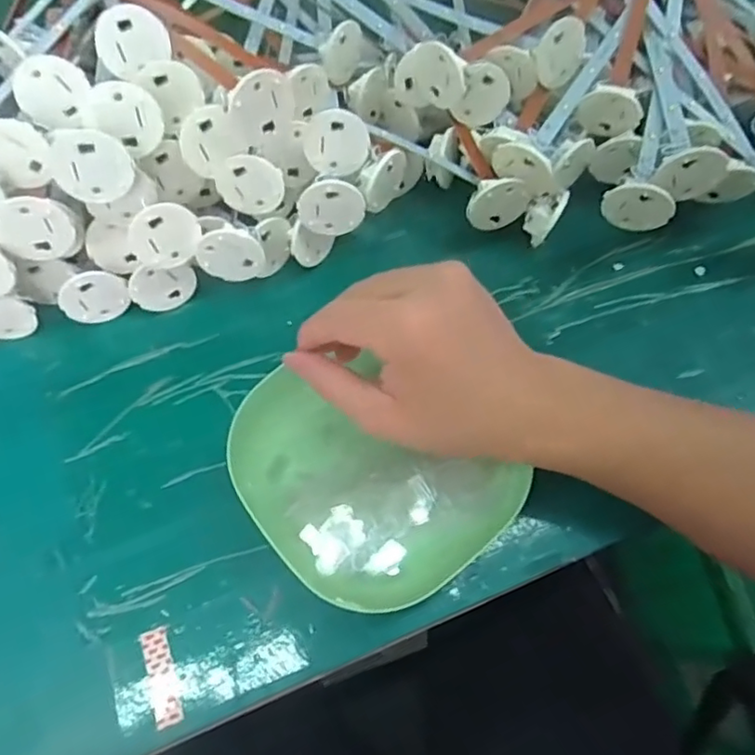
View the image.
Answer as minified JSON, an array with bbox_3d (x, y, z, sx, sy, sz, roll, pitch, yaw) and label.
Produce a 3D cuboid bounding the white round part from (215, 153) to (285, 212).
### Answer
[{"bbox_3d":[-0.074,-0.112,0.350,0.038,0.036,0.004,-1,48,2],"label":"white round part"}]

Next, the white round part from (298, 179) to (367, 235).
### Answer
[{"bbox_3d":[-0.027,-0.099,0.350,0.038,0.031,0.011,-10,65,-4],"label":"white round part"}]

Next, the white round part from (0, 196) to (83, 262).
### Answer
[{"bbox_3d":[-0.181,-0.079,0.321,0.042,0.038,0.006,-4,48,-18],"label":"white round part"}]

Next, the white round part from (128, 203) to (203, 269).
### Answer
[{"bbox_3d":[-0.117,-0.078,0.334,0.037,0.036,0.004,-17,42,-15],"label":"white round part"}]

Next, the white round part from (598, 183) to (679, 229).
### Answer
[{"bbox_3d":[0.149,-0.098,0.346,0.038,0.036,0.006,27,68,13],"label":"white round part"}]

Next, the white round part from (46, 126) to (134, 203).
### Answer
[{"bbox_3d":[-0.147,-0.108,0.309,0.038,0.036,0.007,3,38,-14],"label":"white round part"}]

